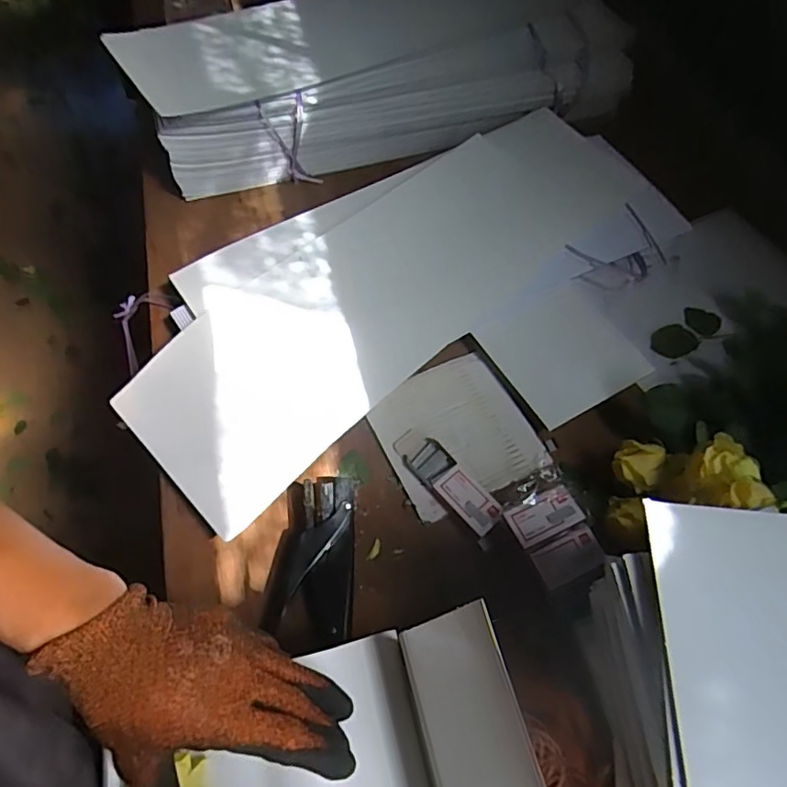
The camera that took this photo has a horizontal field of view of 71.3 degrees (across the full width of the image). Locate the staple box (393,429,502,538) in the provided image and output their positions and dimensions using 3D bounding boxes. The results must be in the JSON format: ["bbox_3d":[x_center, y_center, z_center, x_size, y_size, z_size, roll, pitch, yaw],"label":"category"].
[{"bbox_3d":[0.054,0.085,0.549,0.037,0.019,0.126,-38,67,-19],"label":"staple box"}]

